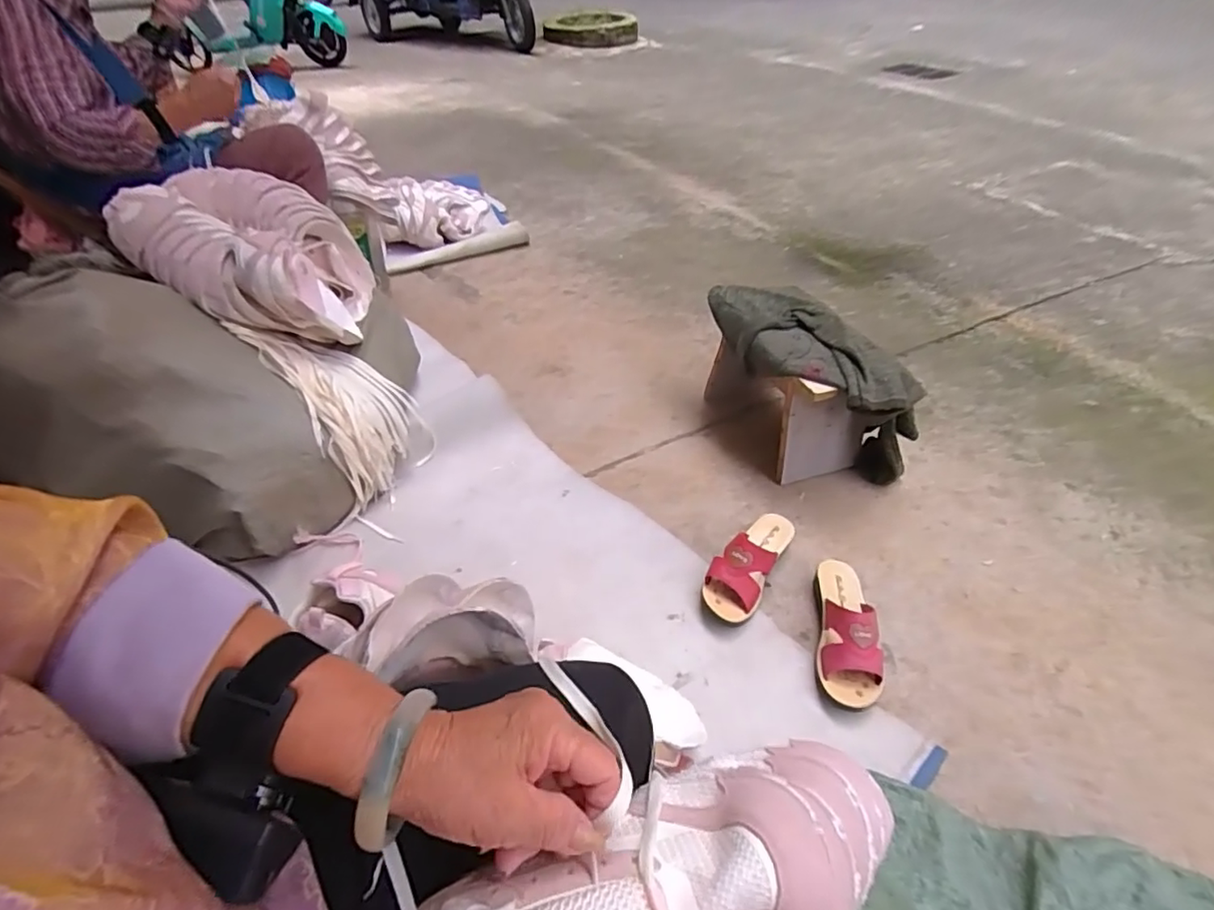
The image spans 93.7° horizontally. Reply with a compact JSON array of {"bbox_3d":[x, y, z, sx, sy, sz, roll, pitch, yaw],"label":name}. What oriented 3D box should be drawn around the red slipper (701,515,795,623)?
[{"bbox_3d":[0.229,0.163,0.907,0.084,0.080,0.219,26,49,25],"label":"red slipper"}]

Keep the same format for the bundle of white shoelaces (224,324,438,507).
[{"bbox_3d":[-0.463,-0.084,1.038,0.200,0.260,0.275,-36,53,-29],"label":"bundle of white shoelaces"}]

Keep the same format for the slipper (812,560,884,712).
[{"bbox_3d":[0.346,0.245,0.827,0.079,0.085,0.227,6,44,6],"label":"slipper"}]

